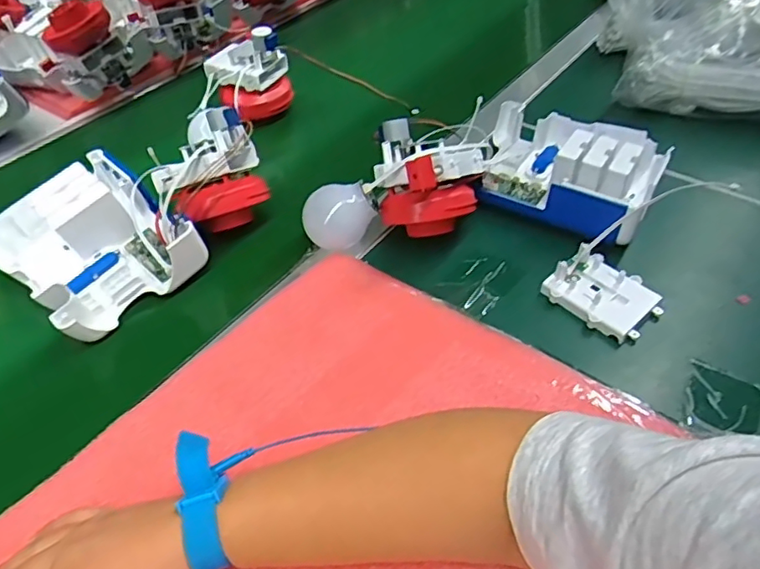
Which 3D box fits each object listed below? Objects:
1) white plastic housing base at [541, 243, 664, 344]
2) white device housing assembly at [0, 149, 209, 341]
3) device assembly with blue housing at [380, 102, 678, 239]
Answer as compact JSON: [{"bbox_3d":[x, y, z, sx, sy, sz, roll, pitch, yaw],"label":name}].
[{"bbox_3d":[0.191,0.006,0.499,0.085,0.027,0.062,33,55,31],"label":"white plastic housing base"},{"bbox_3d":[-0.266,-0.043,0.534,0.183,0.062,0.134,34,56,31],"label":"white device housing assembly"},{"bbox_3d":[0.133,-0.109,0.557,0.224,0.096,0.234,24,51,25],"label":"device assembly with blue housing"}]

